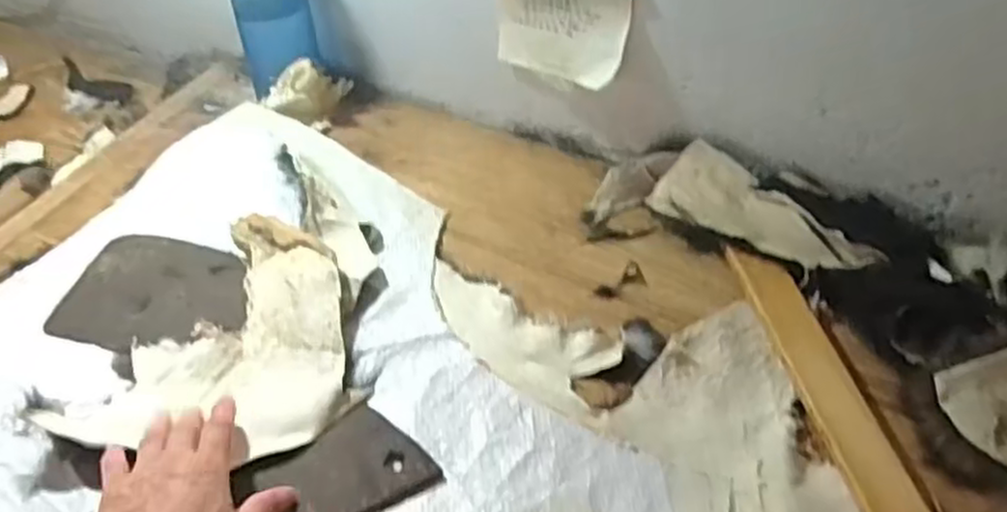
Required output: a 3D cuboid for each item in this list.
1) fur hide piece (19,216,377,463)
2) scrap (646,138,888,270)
[{"bbox_3d":[-0.209,0.073,0.609,0.188,0.040,0.245,18,52,16],"label":"fur hide piece"},{"bbox_3d":[0.238,-0.029,0.700,0.196,0.025,0.074,37,89,20],"label":"scrap"}]

